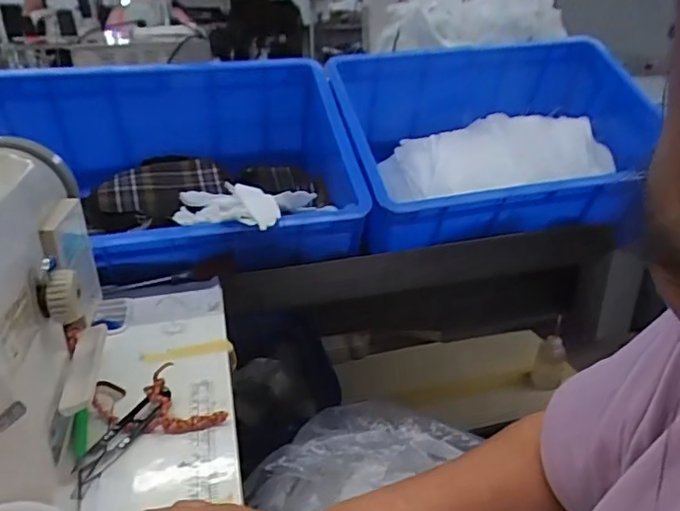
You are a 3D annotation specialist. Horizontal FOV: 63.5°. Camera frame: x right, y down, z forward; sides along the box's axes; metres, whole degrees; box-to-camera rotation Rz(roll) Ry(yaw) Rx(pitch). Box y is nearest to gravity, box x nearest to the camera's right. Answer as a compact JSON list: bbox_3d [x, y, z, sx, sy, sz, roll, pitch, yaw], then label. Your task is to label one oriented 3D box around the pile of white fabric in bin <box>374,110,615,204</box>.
[{"bbox_3d":[0.261,-0.161,0.933,0.376,0.114,0.113,-2,26,-1],"label":"pile of white fabric in bin"}]

